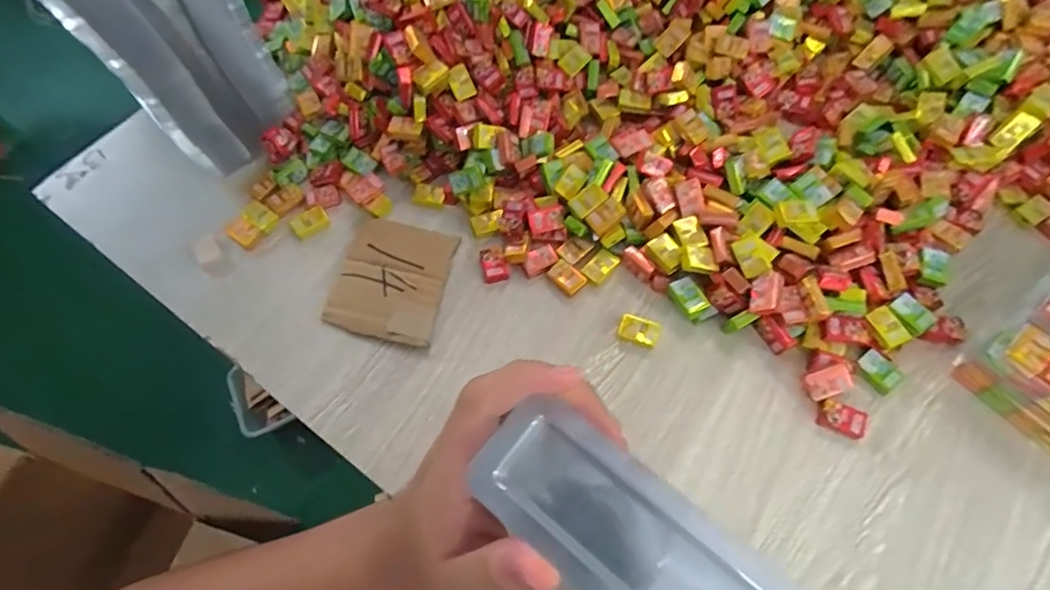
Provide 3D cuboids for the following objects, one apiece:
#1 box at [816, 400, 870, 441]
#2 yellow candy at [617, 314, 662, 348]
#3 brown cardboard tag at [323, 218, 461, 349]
[{"bbox_3d":[0.197,0.077,0.318,0.026,0.008,0.018,22,67,14],"label":"box"},{"bbox_3d":[0.078,0.025,0.350,0.028,0.007,0.017,20,66,12],"label":"yellow candy"},{"bbox_3d":[-0.096,-0.013,0.377,0.079,0.006,0.093,12,65,9],"label":"brown cardboard tag"}]

